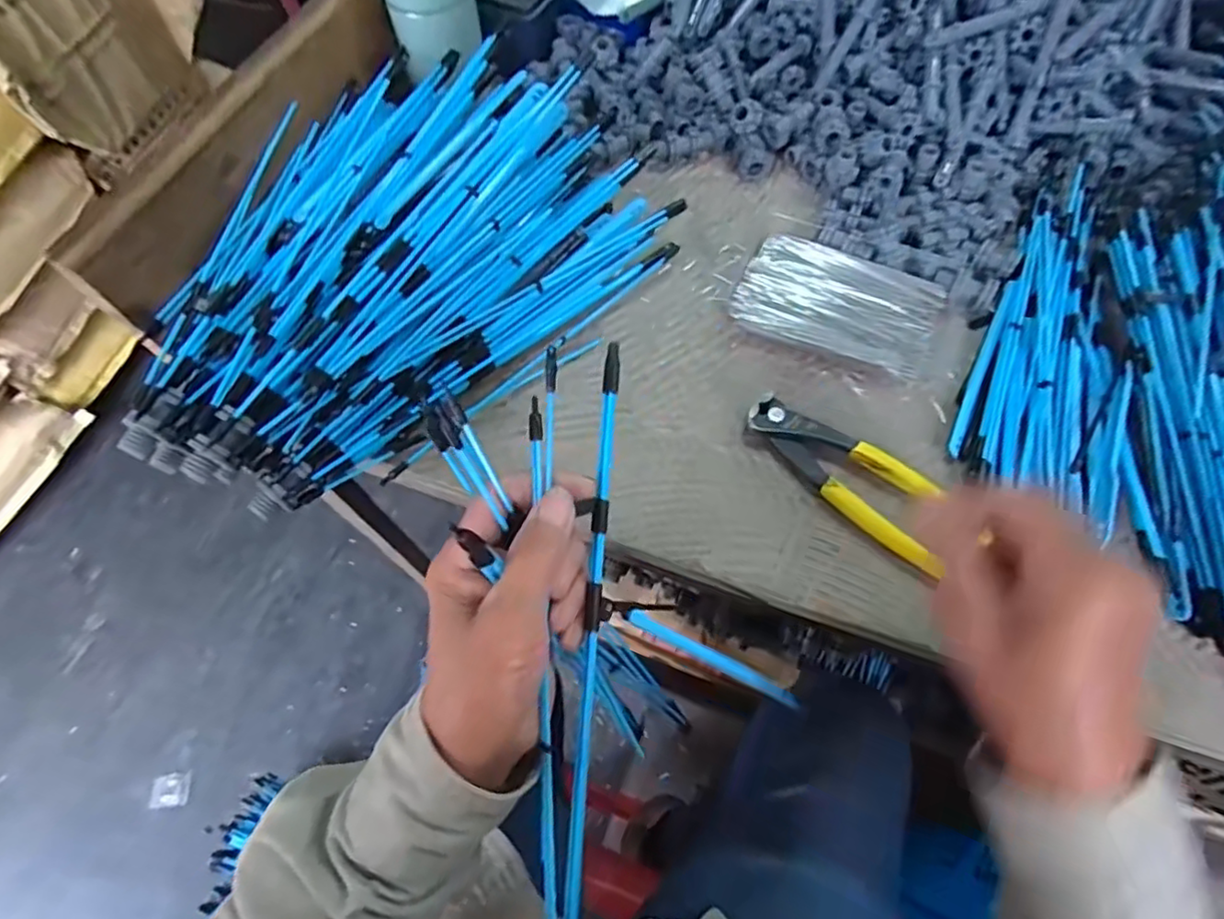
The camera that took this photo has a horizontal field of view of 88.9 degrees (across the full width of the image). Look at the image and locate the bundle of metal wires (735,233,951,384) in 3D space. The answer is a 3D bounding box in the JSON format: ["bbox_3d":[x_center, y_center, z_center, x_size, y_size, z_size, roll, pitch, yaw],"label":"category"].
[{"bbox_3d":[0.154,-0.108,0.427,0.128,0.018,0.075,20,65,11],"label":"bundle of metal wires"}]

